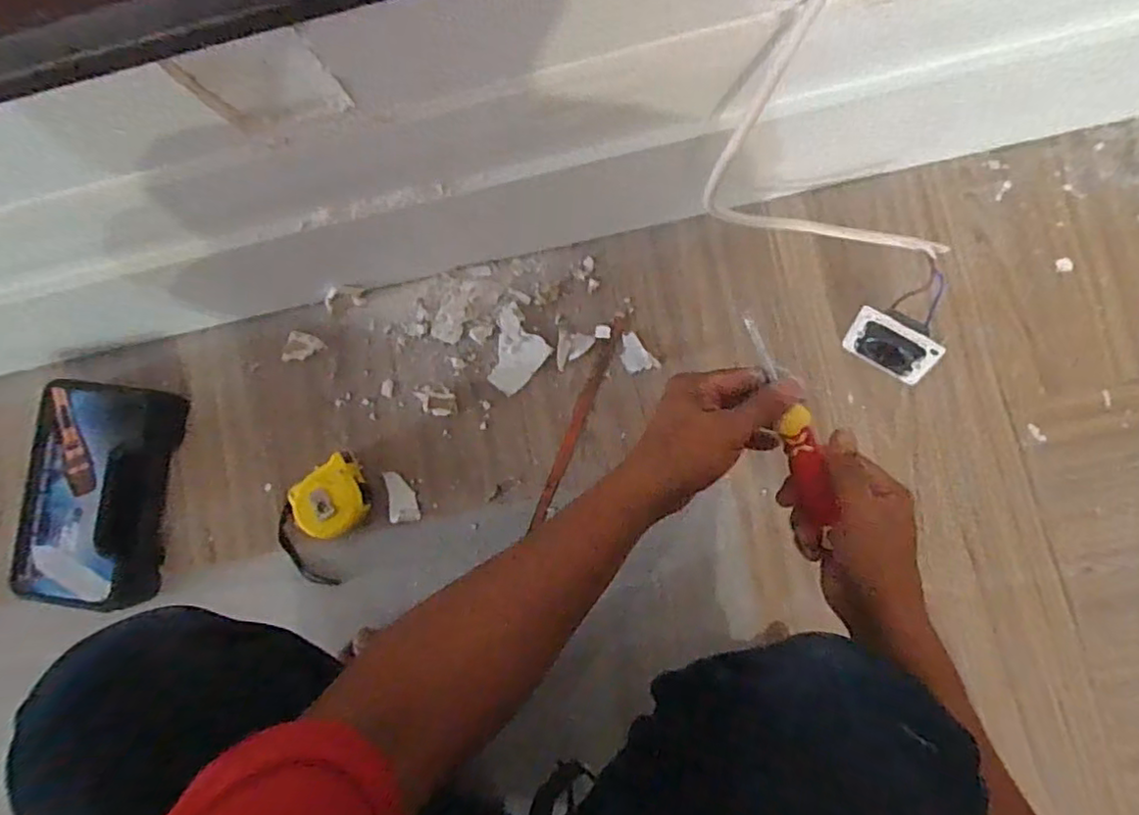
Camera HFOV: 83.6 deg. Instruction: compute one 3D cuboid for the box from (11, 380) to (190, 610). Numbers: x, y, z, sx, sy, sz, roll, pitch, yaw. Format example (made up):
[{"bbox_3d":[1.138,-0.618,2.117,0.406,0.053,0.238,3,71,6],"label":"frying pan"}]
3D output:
[{"bbox_3d":[-0.530,0.095,0.720,0.132,0.084,0.239,8,86,8],"label":"box"}]

